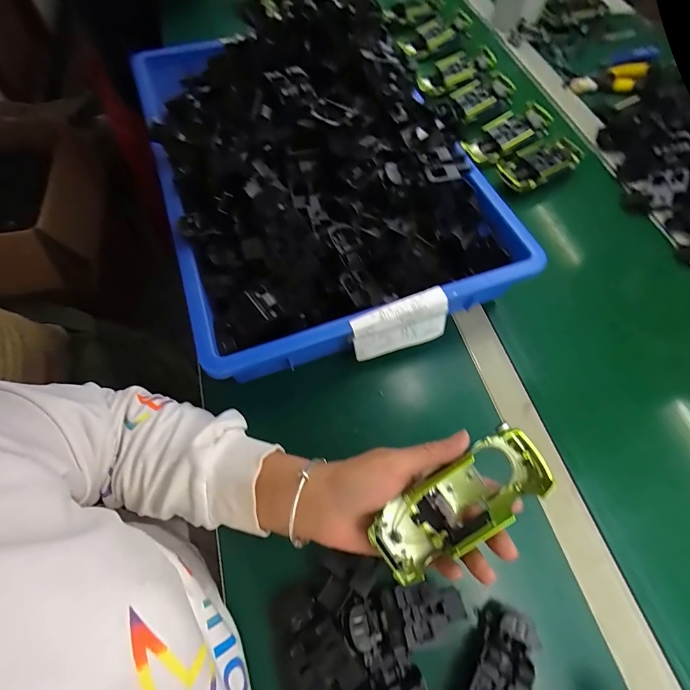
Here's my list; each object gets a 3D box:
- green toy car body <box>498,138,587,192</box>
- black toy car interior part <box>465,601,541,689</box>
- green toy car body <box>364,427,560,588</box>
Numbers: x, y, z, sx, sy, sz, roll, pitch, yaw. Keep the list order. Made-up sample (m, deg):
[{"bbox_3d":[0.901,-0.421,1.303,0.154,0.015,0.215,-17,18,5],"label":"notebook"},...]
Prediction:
[{"bbox_3d":[0.290,-0.271,0.557,0.123,0.019,0.064,-21,66,-11],"label":"green toy car body"},{"bbox_3d":[0.117,0.257,0.285,0.044,0.019,0.100,24,66,11],"label":"black toy car interior part"},{"bbox_3d":[0.084,0.117,0.280,0.131,0.036,0.051,-34,68,-1],"label":"green toy car body"}]

